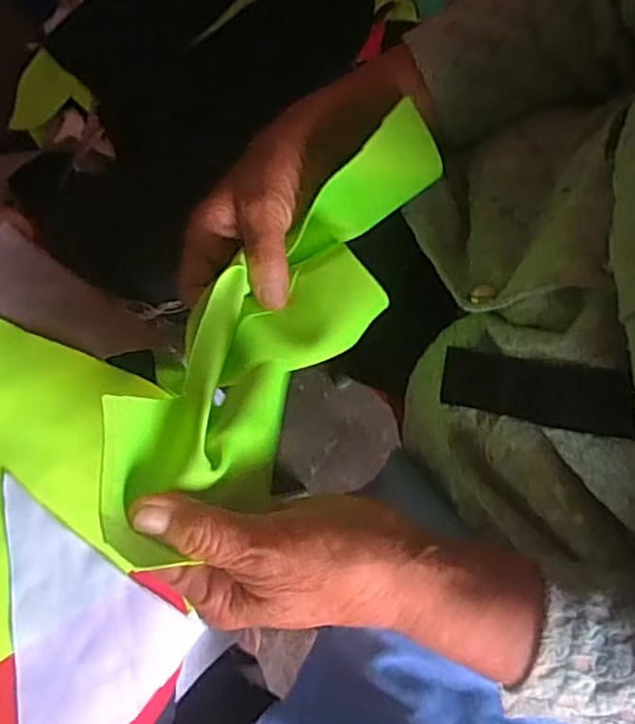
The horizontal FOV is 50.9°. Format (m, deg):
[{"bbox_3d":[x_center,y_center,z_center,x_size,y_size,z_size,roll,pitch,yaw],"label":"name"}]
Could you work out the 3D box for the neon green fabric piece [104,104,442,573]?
[{"bbox_3d":[-0.019,-0.020,0.326,0.074,0.078,0.259,31,58,5],"label":"neon green fabric piece"}]

